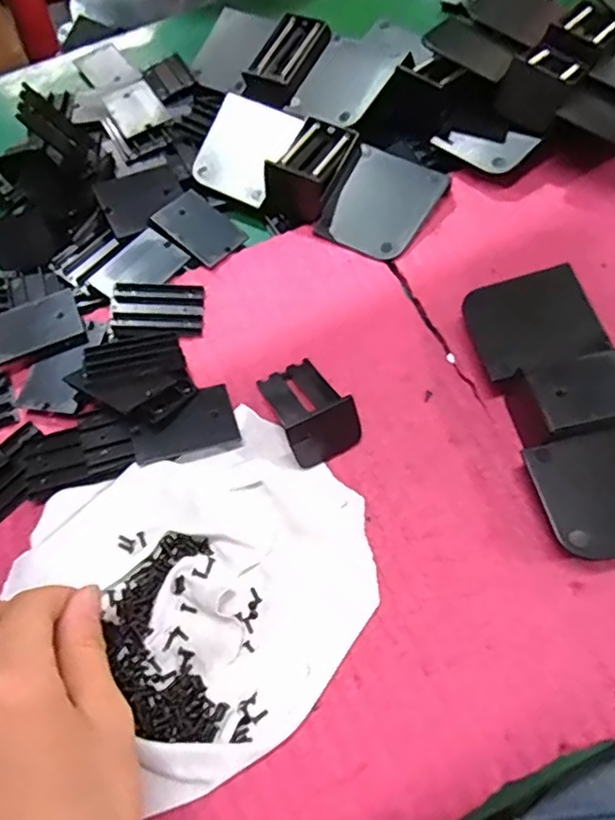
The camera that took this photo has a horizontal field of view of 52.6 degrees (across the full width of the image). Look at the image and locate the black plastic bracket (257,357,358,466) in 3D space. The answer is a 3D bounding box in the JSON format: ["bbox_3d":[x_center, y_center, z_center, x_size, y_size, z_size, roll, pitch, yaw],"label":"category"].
[{"bbox_3d":[0.001,-0.004,0.333,0.038,0.020,0.062,-25,67,-8],"label":"black plastic bracket"}]

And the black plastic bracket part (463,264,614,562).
[{"bbox_3d":[0.137,-0.002,0.324,0.069,0.031,0.159,-14,66,-3],"label":"black plastic bracket part"}]

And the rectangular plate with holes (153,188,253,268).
[{"bbox_3d":[-0.070,-0.121,0.405,0.056,0.004,0.037,40,74,19],"label":"rectangular plate with holes"}]

